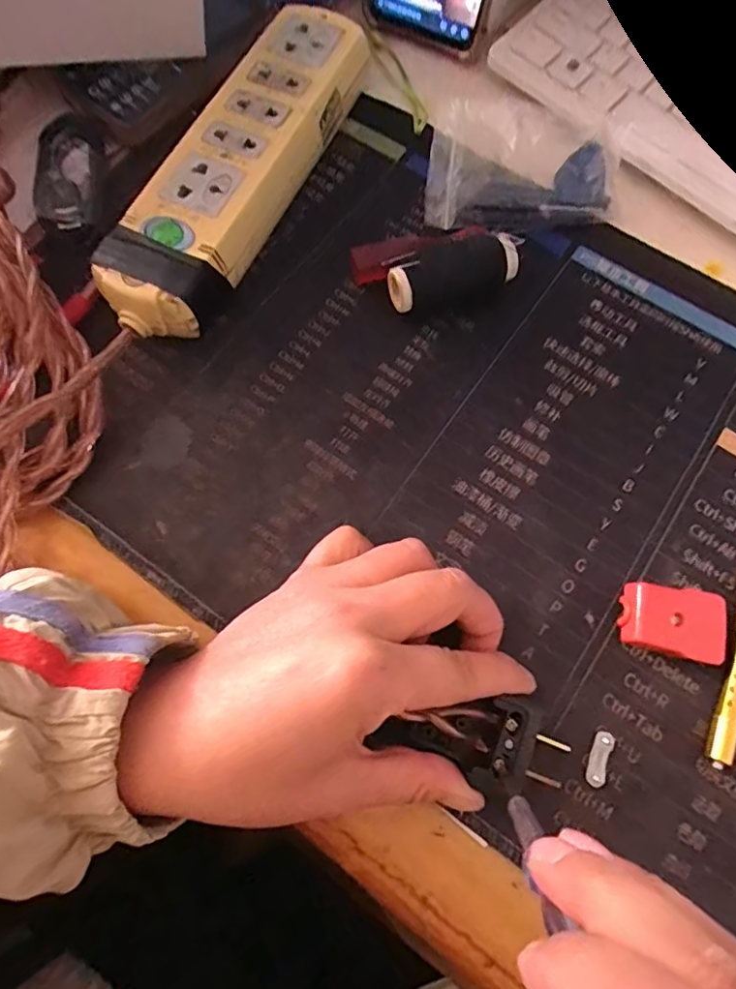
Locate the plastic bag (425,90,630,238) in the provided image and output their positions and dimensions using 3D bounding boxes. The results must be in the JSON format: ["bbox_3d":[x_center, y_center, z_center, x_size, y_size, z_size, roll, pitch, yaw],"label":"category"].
[{"bbox_3d":[0.084,-0.183,0.300,0.103,0.026,0.072,-4,73,-1],"label":"plastic bag"}]

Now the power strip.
[{"bbox_3d":[-0.067,-0.173,0.294,0.057,0.035,0.215,25,75,7],"label":"power strip"}]

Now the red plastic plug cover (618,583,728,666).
[{"bbox_3d":[0.129,0.054,0.236,0.042,0.011,0.028,11,73,3],"label":"red plastic plug cover"}]

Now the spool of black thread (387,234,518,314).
[{"bbox_3d":[0.042,-0.111,0.281,0.064,0.024,0.021,-18,74,-5],"label":"spool of black thread"}]

